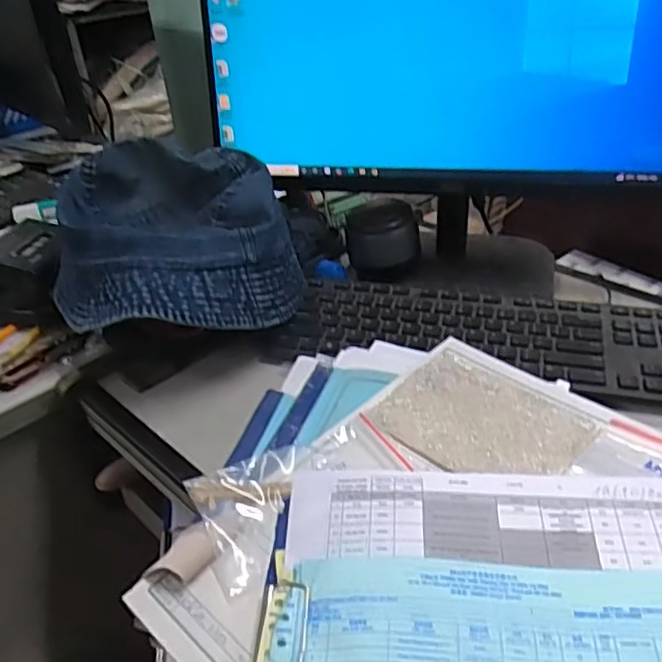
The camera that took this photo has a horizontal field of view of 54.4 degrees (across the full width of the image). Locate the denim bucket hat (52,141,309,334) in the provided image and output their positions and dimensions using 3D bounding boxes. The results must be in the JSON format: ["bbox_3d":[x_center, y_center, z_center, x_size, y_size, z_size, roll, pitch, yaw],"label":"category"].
[{"bbox_3d":[-0.139,-0.070,0.583,0.203,0.141,0.192,-24,39,-26],"label":"denim bucket hat"}]

